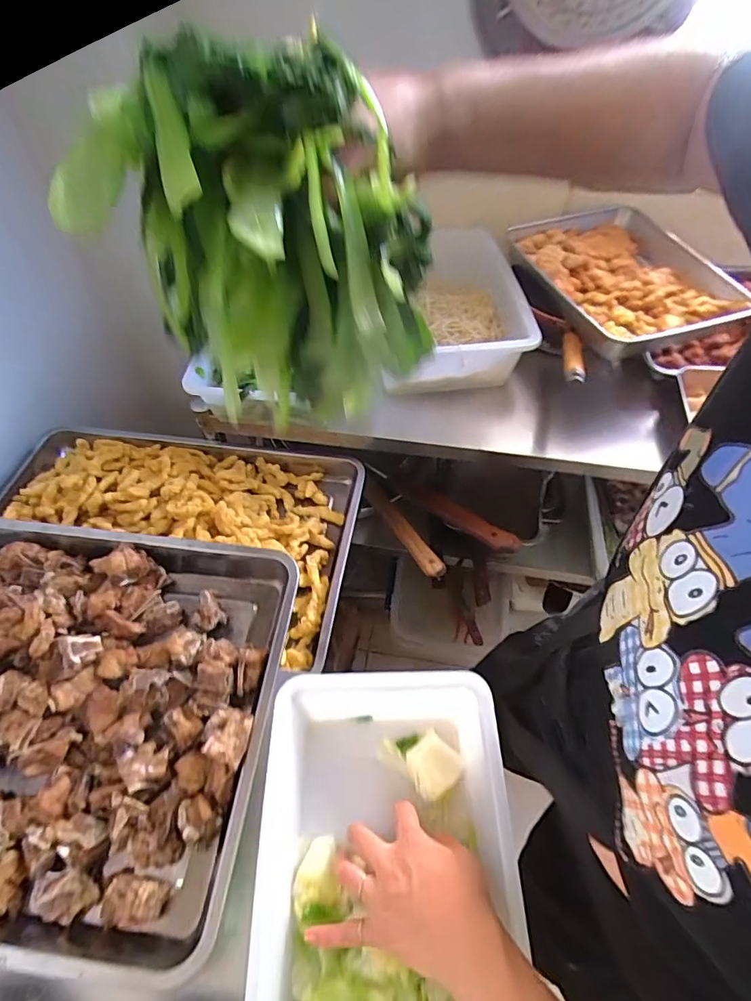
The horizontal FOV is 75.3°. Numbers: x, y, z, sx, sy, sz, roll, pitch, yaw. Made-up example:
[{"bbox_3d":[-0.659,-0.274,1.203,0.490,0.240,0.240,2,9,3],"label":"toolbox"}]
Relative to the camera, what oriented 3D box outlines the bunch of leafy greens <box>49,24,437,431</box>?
[{"bbox_3d":[-0.047,-0.116,0.265,0.151,0.192,0.097,0,53,1],"label":"bunch of leafy greens"}]

